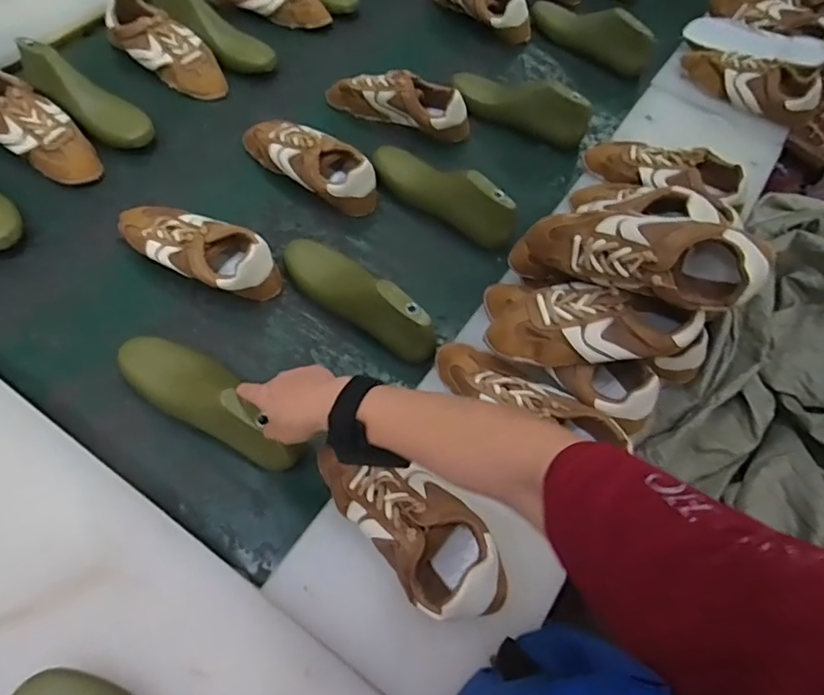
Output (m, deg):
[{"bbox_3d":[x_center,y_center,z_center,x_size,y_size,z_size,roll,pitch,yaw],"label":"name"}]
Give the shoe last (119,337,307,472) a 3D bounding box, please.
[{"bbox_3d":[-0.228,0.056,0.619,0.231,0.080,0.067,31,63,10],"label":"shoe last"}]

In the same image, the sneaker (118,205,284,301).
[{"bbox_3d":[-0.287,-0.134,0.735,0.241,0.071,0.091,25,59,7],"label":"sneaker"}]

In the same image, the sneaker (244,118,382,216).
[{"bbox_3d":[-0.151,-0.279,0.829,0.229,0.070,0.085,31,64,9],"label":"sneaker"}]

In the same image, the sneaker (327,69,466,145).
[{"bbox_3d":[-0.023,-0.402,0.909,0.245,0.077,0.069,18,63,3],"label":"sneaker"}]

